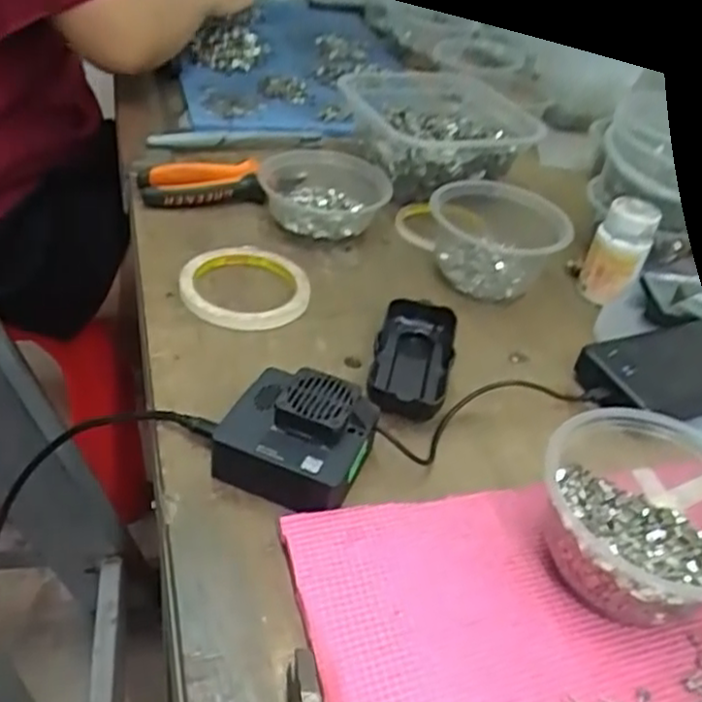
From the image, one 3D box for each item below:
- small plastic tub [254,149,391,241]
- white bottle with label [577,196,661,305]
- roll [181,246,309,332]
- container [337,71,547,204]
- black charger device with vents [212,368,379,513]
[{"bbox_3d":[-0.023,-0.140,0.658,0.109,0.047,0.096,11,38,0],"label":"small plastic tub"},{"bbox_3d":[0.223,-0.085,0.610,0.044,0.074,0.042,21,41,17],"label":"white bottle with label"},{"bbox_3d":[-0.080,-0.052,0.562,0.097,0.016,0.094,4,39,-4],"label":"roll"},{"bbox_3d":[0.091,-0.231,0.774,0.187,0.070,0.216,5,39,-8],"label":"container"},{"bbox_3d":[-0.031,0.049,0.423,0.080,0.044,0.071,21,40,15],"label":"black charger device with vents"}]

